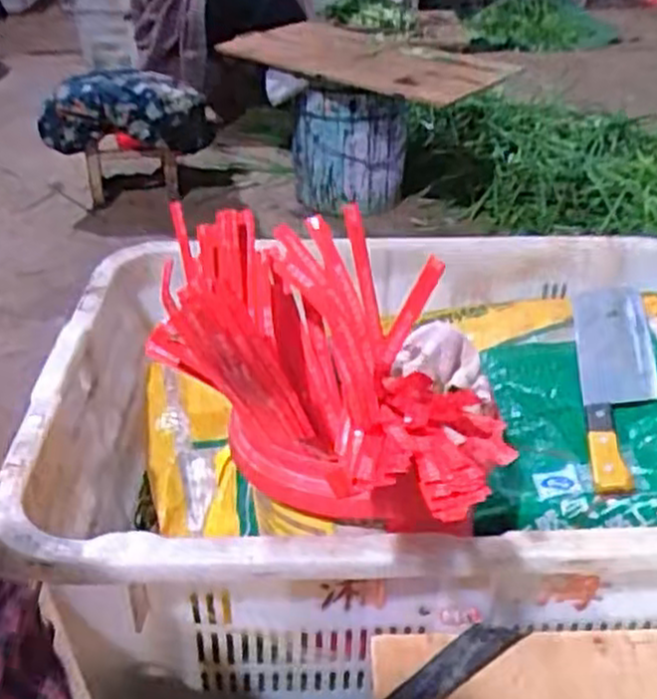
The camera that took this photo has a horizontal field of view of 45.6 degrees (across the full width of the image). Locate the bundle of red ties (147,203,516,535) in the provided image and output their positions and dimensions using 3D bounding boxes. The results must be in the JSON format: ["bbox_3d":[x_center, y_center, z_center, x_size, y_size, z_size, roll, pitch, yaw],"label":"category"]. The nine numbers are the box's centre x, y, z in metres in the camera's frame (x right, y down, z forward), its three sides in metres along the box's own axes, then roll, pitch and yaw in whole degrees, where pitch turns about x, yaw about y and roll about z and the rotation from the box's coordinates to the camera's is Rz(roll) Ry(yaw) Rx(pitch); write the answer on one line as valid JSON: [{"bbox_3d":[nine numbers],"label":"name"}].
[{"bbox_3d":[-0.006,0.034,0.498,0.118,0.179,0.266,-20,38,-27],"label":"bundle of red ties"}]

